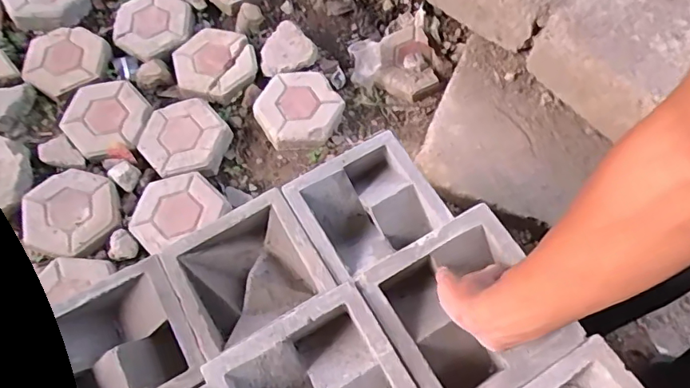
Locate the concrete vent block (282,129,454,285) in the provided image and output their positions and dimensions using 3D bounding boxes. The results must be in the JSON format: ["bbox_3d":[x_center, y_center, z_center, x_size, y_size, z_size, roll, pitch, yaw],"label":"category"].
[{"bbox_3d":[0.031,0.023,0.781,0.197,0.071,0.170,-30,69,-13],"label":"concrete vent block"}]

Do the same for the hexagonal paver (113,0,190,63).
[{"bbox_3d":[-0.500,-0.444,1.307,0.208,0.053,0.201,28,68,12],"label":"hexagonal paver"}]

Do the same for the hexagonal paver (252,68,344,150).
[{"bbox_3d":[-0.114,-0.211,1.249,0.203,0.047,0.208,-32,69,-14],"label":"hexagonal paver"}]

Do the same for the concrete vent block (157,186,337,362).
[{"bbox_3d":[-0.141,0.114,0.739,0.194,0.076,0.169,-28,68,-12],"label":"concrete vent block"}]

